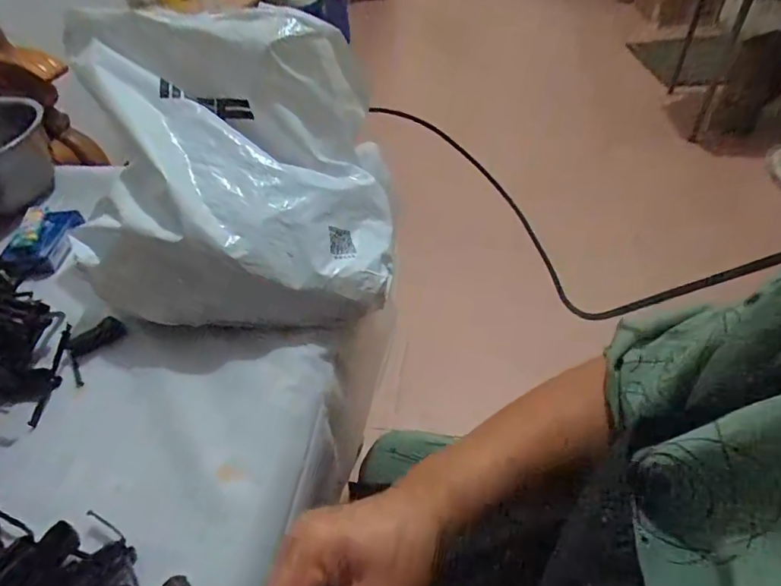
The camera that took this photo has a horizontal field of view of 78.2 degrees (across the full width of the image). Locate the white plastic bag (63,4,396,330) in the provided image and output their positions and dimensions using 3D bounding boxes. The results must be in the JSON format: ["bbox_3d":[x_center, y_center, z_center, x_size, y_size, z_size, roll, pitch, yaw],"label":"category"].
[{"bbox_3d":[-0.144,-0.126,0.462,0.267,0.208,0.256,-4,44,2],"label":"white plastic bag"}]

